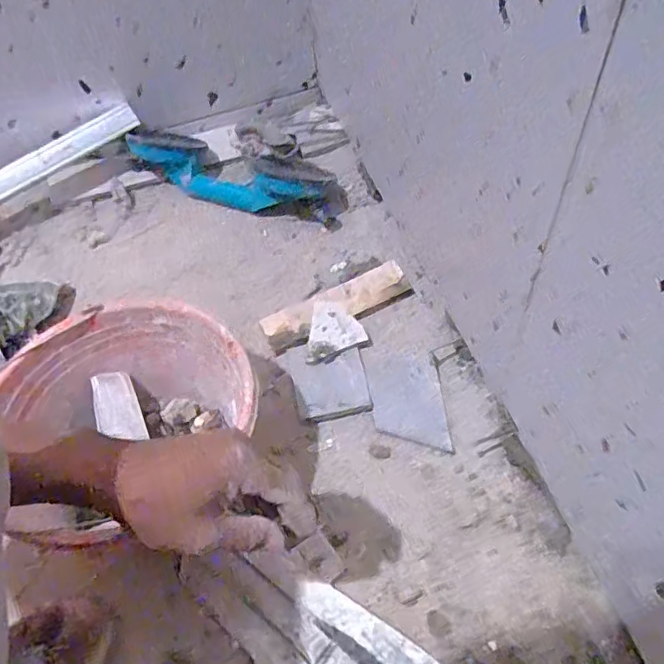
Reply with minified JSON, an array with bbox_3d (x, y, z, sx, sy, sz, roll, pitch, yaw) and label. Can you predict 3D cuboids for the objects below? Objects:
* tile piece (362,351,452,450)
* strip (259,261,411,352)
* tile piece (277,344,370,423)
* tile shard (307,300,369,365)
[{"bbox_3d":[0.083,0.073,0.680,0.082,0.004,0.123,-6,58,1],"label":"tile piece"},{"bbox_3d":[0.005,-0.034,0.745,0.187,0.011,0.048,-26,60,-12],"label":"strip"},{"bbox_3d":[-0.008,0.055,0.691,0.090,0.006,0.095,-11,58,-2],"label":"tile piece"},{"bbox_3d":[-0.006,-0.005,0.726,0.074,0.011,0.073,-25,60,-11],"label":"tile shard"}]

